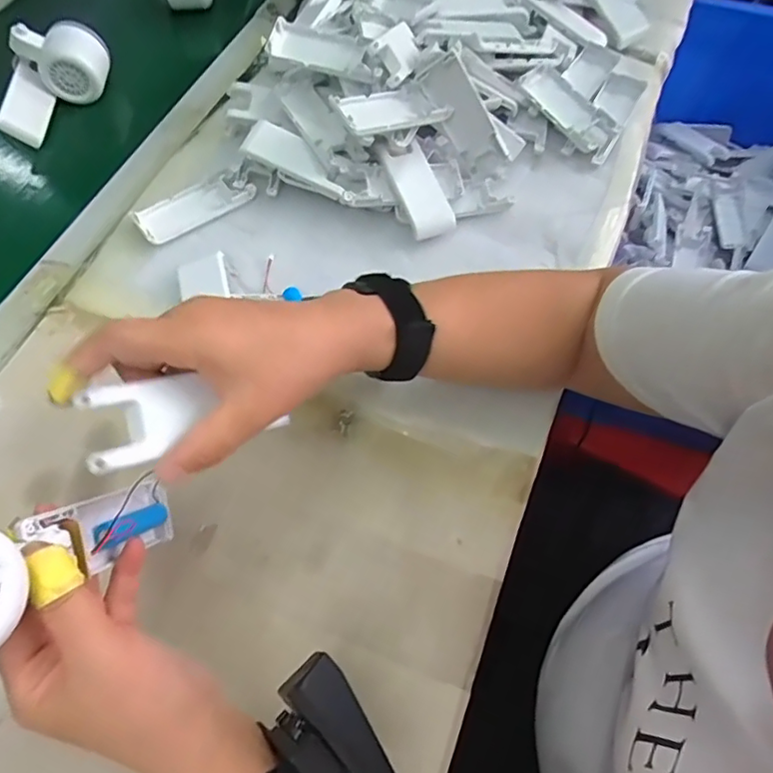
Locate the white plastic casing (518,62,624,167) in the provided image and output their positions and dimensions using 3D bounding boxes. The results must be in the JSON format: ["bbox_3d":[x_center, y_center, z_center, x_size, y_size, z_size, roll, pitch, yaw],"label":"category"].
[{"bbox_3d":[0.177,-0.263,0.533,0.046,0.033,0.107,-39,70,-20],"label":"white plastic casing"}]

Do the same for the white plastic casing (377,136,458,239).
[{"bbox_3d":[0.027,-0.175,0.490,0.039,0.010,0.097,-23,81,-13],"label":"white plastic casing"}]

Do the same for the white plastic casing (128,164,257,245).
[{"bbox_3d":[-0.168,-0.163,0.494,0.107,0.014,0.040,-32,67,-17],"label":"white plastic casing"}]

